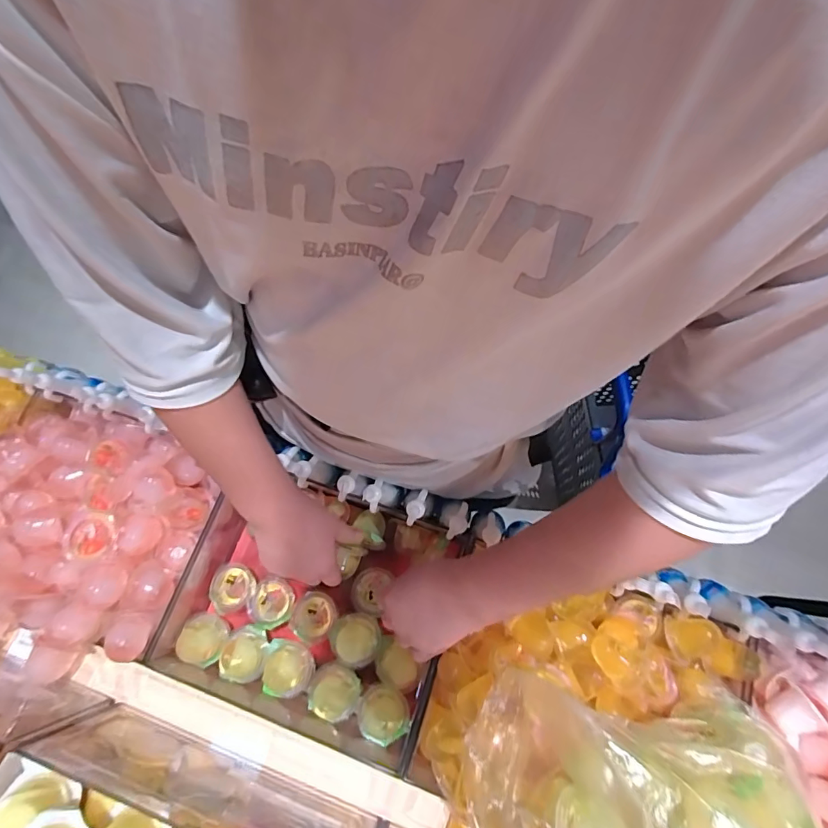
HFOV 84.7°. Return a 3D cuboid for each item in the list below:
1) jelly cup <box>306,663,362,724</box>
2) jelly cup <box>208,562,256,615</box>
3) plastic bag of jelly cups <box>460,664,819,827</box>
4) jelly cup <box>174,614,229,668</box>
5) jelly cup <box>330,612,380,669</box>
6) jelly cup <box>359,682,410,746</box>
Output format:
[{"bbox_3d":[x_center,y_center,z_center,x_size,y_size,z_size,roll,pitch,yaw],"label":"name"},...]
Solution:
[{"bbox_3d":[-0.092,0.317,0.516,0.058,0.038,0.053,-1,71,2],"label":"jelly cup"},{"bbox_3d":[-0.229,0.221,0.583,0.056,0.034,0.060,-1,71,2],"label":"jelly cup"},{"bbox_3d":[0.162,0.313,0.341,0.225,0.136,0.170,9,72,5],"label":"plastic bag of jelly cups"},{"bbox_3d":[-0.255,0.275,0.544,0.056,0.041,0.056,-1,71,2],"label":"jelly cup"},{"bbox_3d":[-0.070,0.267,0.535,0.055,0.043,0.057,-1,71,2],"label":"jelly cup"},{"bbox_3d":[-0.033,0.331,0.502,0.057,0.037,0.048,24,74,10],"label":"jelly cup"}]

